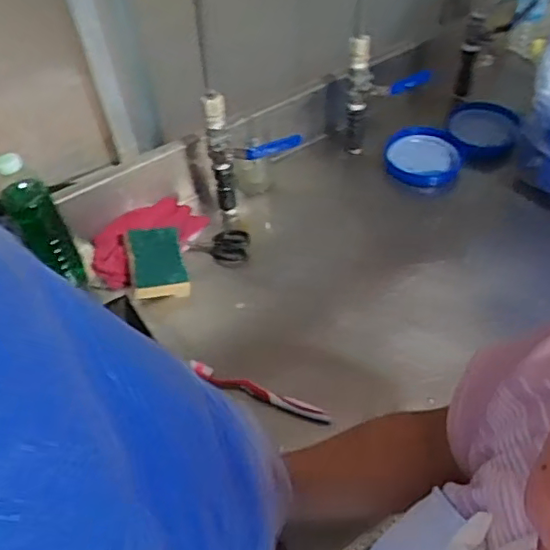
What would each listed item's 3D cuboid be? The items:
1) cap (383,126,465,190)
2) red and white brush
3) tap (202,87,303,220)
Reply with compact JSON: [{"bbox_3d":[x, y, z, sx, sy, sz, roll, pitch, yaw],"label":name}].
[{"bbox_3d":[0.247,-0.197,0.980,0.123,0.033,0.131,-2,48,2],"label":"cap"},{"bbox_3d":[-0.021,0.141,0.714,0.180,0.021,0.018,15,52,17],"label":"red and white brush"},{"bbox_3d":[-0.028,-0.164,0.841,0.127,0.210,0.050,-1,49,3],"label":"tap"}]

